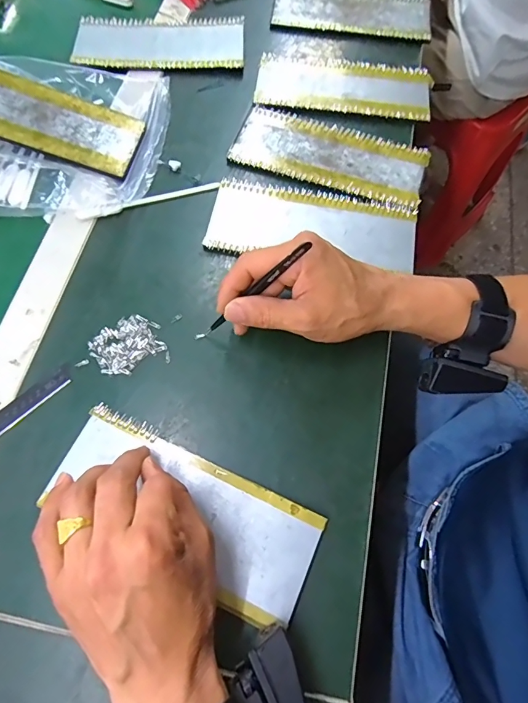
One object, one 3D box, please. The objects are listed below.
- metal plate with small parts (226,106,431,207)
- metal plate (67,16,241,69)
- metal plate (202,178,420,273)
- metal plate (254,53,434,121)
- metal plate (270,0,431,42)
[{"bbox_3d":[0.069,-0.210,0.439,0.199,0.005,0.083,19,71,6],"label":"metal plate with small parts"},{"bbox_3d":[-0.124,-0.373,0.497,0.197,0.006,0.087,0,70,-1],"label":"metal plate"},{"bbox_3d":[0.048,-0.125,0.408,0.199,0.006,0.082,9,70,2],"label":"metal plate"},{"bbox_3d":[0.092,-0.310,0.479,0.199,0.006,0.087,8,70,2],"label":"metal plate"},{"bbox_3d":[0.112,-0.441,0.530,0.197,0.008,0.088,10,70,3],"label":"metal plate"}]

